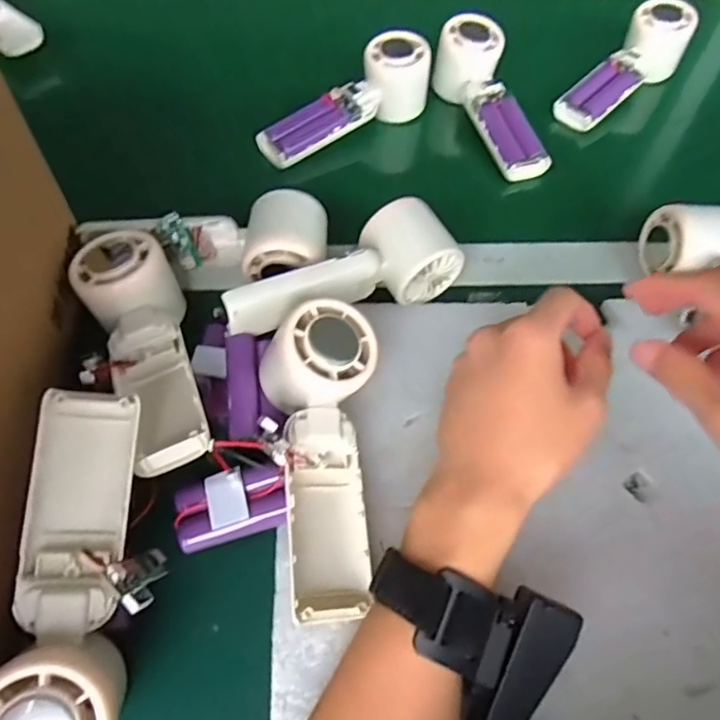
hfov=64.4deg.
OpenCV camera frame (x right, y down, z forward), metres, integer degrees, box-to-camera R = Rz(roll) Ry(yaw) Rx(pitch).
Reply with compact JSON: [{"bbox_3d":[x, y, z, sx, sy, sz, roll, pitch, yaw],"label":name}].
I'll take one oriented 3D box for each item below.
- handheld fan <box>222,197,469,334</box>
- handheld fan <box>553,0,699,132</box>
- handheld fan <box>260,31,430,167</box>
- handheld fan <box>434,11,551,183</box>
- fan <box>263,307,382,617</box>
[{"bbox_3d":[-0.013,-0.058,0.380,0.159,0.049,0.056,-23,61,-15],"label":"handheld fan"},{"bbox_3d":[0.256,-0.281,0.556,0.174,0.050,0.056,-43,67,-10],"label":"handheld fan"},{"bbox_3d":[-0.012,-0.227,0.491,0.157,0.054,0.042,-32,64,-20],"label":"handheld fan"},{"bbox_3d":[0.118,-0.230,0.518,0.050,0.049,0.163,-18,75,-13],"label":"handheld fan"},{"bbox_3d":[-0.020,0.050,0.310,0.064,0.041,0.165,-3,77,-3],"label":"fan"}]

